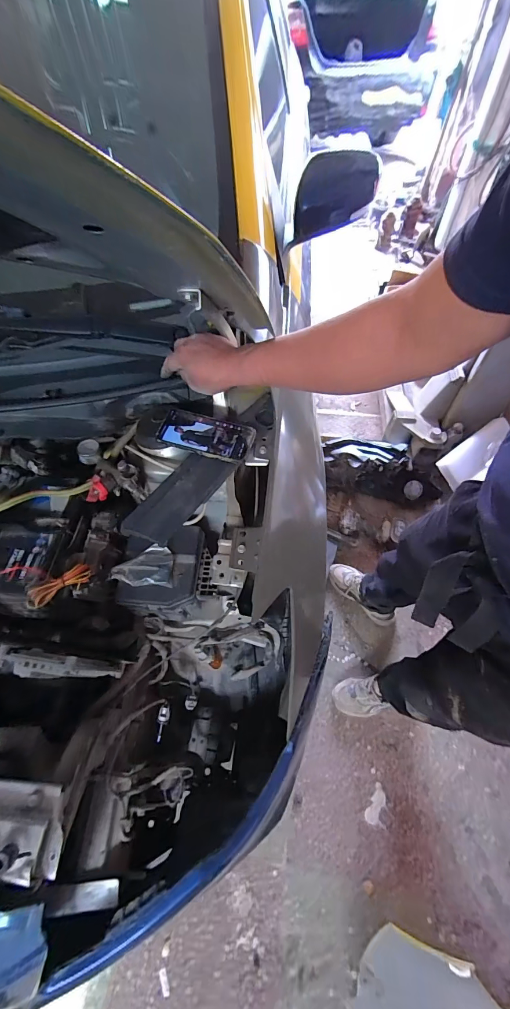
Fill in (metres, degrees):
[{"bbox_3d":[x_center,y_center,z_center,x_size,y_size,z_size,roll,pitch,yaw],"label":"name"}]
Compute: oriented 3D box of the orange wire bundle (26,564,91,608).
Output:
[{"bbox_3d":[-0.301,0.127,0.547,0.021,0.034,0.096,36,37,19],"label":"orange wire bundle"}]

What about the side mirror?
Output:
[{"bbox_3d":[0.167,-0.688,0.790,0.202,0.127,0.084,-24,60,-12],"label":"side mirror"}]

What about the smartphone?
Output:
[{"bbox_3d":[-0.086,-0.122,0.608,0.163,0.016,0.073,12,59,10],"label":"smartphone"}]

